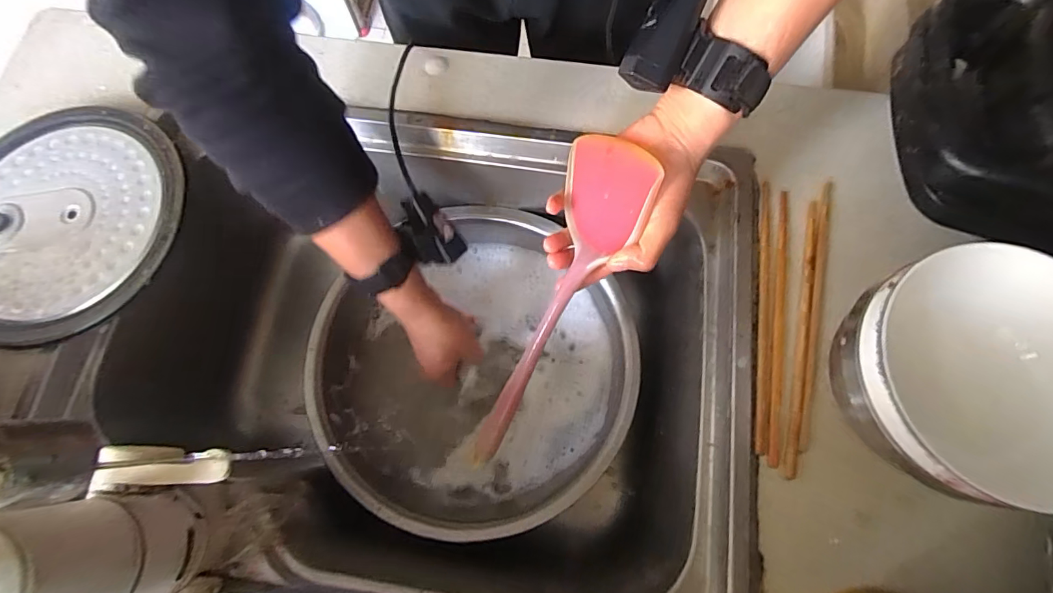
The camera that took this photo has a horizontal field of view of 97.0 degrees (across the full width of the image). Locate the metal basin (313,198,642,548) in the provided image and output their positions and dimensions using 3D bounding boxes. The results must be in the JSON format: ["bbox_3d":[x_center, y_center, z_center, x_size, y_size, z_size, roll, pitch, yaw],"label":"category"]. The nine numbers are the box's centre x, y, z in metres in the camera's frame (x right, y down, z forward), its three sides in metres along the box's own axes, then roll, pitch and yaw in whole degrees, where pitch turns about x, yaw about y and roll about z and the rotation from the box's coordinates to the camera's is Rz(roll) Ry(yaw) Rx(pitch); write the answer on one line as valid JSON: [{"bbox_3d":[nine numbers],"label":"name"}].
[{"bbox_3d":[-0.053,0.084,0.517,0.316,0.090,0.308,0,73,1],"label":"metal basin"}]

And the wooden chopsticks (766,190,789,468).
[{"bbox_3d":[0.211,0.018,0.386,0.010,0.004,0.233,11,74,4],"label":"wooden chopsticks"}]

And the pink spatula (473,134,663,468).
[{"bbox_3d":[0.017,0.020,0.398,0.037,0.093,0.305,5,114,-35],"label":"pink spatula"}]

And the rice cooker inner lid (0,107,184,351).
[{"bbox_3d":[-0.416,-0.071,0.409,0.222,0.025,0.216,0,73,1],"label":"rice cooker inner lid"}]

